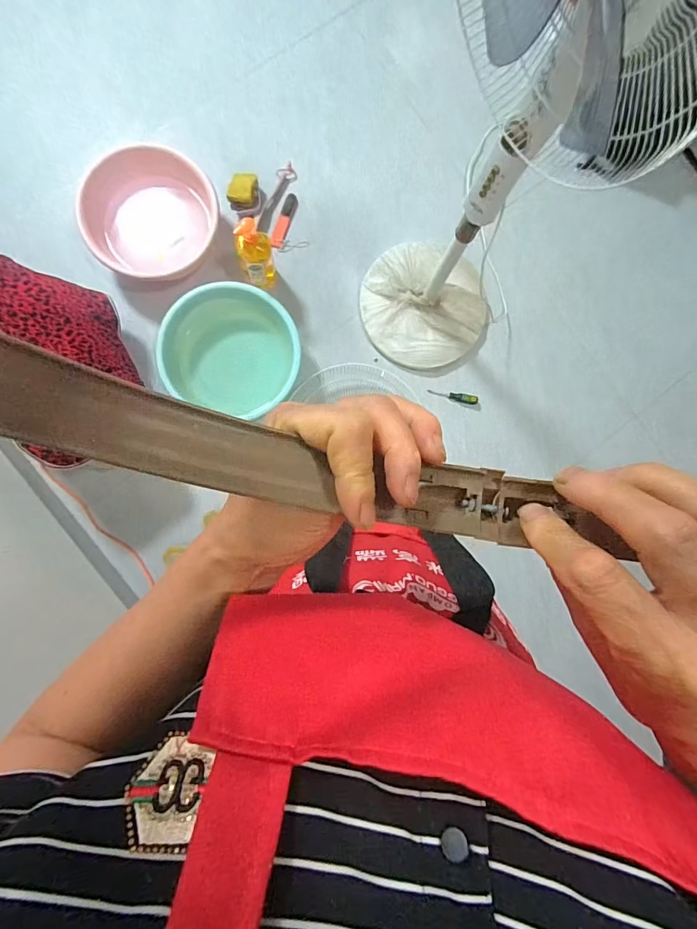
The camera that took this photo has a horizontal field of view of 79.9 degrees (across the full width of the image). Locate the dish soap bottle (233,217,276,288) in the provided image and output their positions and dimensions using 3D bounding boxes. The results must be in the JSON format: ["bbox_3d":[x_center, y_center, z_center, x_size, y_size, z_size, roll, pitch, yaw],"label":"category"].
[{"bbox_3d":[-0.260,-0.574,1.170,0.099,0.258,0.068,-4,89,-6],"label":"dish soap bottle"}]

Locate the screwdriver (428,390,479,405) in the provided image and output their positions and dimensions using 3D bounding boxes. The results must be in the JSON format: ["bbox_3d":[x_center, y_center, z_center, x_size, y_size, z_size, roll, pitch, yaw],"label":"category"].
[{"bbox_3d":[0.334,-0.218,1.325,0.163,0.019,0.027,11,87,-5],"label":"screwdriver"}]

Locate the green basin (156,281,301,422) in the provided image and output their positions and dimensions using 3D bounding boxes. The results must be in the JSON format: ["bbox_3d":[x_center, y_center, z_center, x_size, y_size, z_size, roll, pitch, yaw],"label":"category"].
[{"bbox_3d":[-0.334,-0.318,1.221,0.393,0.140,0.373,17,87,-5],"label":"green basin"}]

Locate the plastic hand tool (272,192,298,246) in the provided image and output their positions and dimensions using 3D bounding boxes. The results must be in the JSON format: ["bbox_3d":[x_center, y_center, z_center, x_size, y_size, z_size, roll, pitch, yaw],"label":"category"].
[{"bbox_3d":[-0.200,-0.763,1.306,0.037,0.014,0.171,20,87,-5],"label":"plastic hand tool"}]

